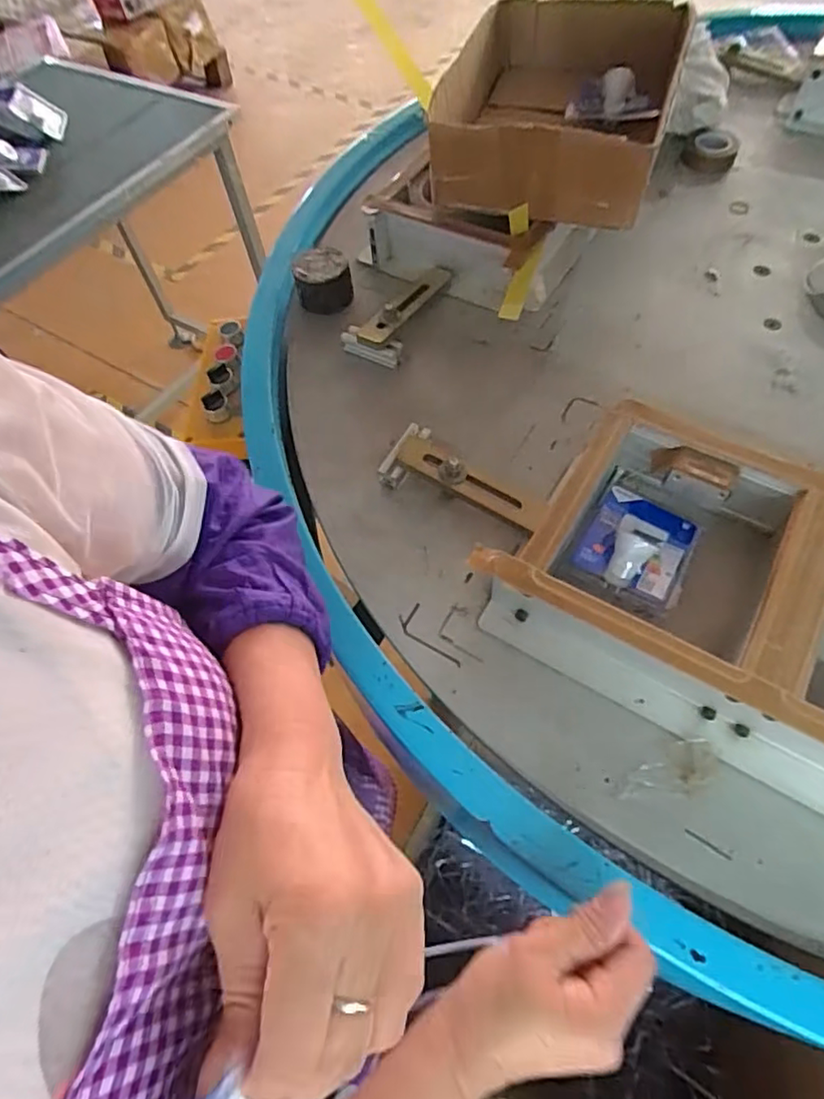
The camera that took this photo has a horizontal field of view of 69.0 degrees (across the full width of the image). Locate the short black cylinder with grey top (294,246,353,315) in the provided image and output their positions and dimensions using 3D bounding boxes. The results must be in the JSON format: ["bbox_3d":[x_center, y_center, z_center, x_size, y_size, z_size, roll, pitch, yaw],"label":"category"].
[{"bbox_3d":[-0.096,-0.291,0.645,0.059,0.041,0.055,-8,60,-1],"label":"short black cylinder with grey top"}]

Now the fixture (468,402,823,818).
[{"bbox_3d":[0.249,0.041,0.417,0.363,0.068,0.208,29,66,19],"label":"fixture"}]

